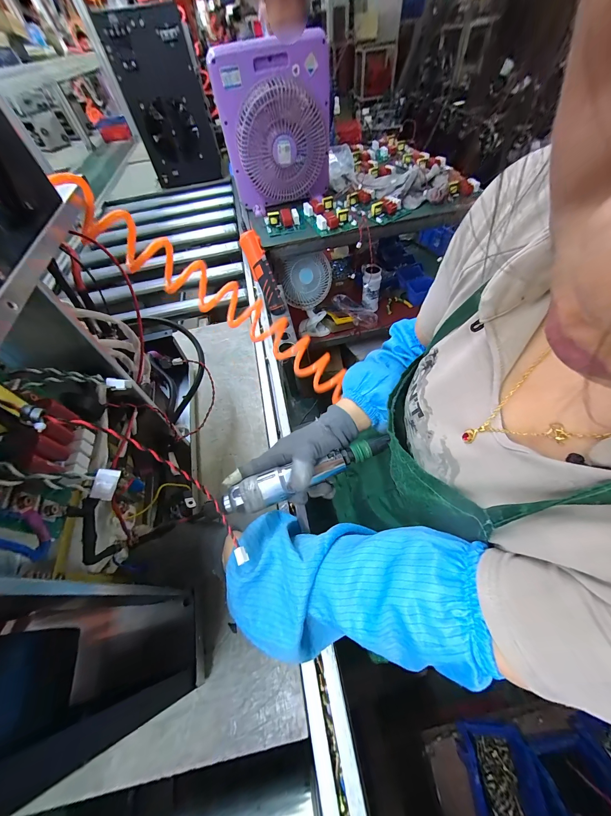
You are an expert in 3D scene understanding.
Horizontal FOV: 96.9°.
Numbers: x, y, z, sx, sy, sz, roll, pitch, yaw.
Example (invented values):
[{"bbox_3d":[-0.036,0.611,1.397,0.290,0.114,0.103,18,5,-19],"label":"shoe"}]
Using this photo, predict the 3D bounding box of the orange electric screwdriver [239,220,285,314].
[{"bbox_3d":[-0.109,-0.337,0.680,0.043,0.202,0.037,-33,30,-17],"label":"orange electric screwdriver"}]

